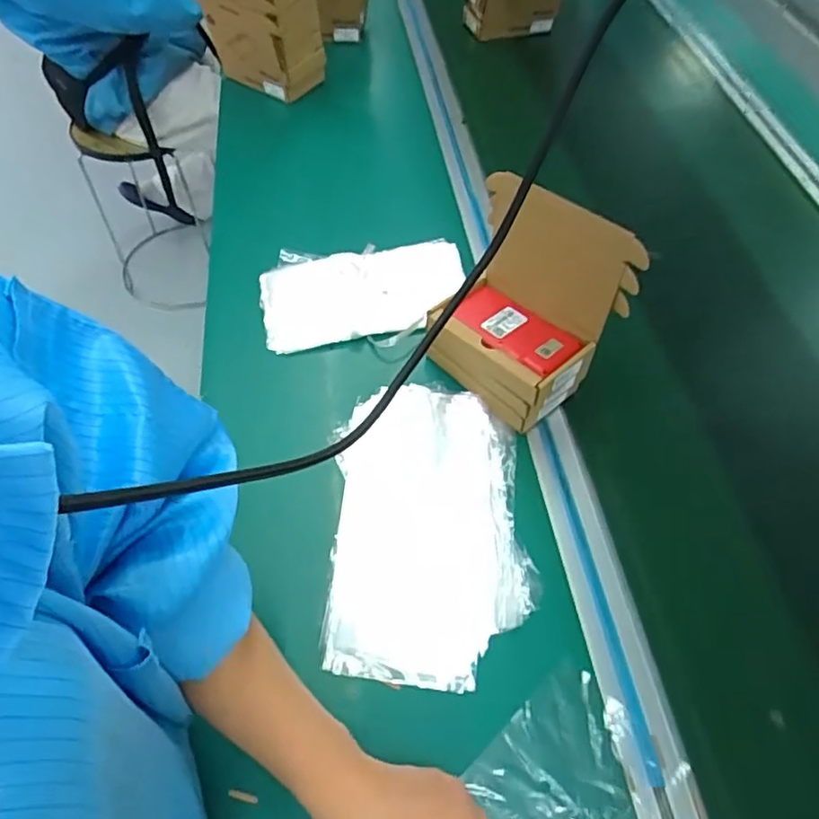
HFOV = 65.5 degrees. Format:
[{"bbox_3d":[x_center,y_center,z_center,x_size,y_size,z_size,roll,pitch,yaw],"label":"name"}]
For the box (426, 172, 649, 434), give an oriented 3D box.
[{"bbox_3d":[0.097,-0.086,0.561,0.108,0.168,0.144,-36,62,-23],"label":"box"}]

